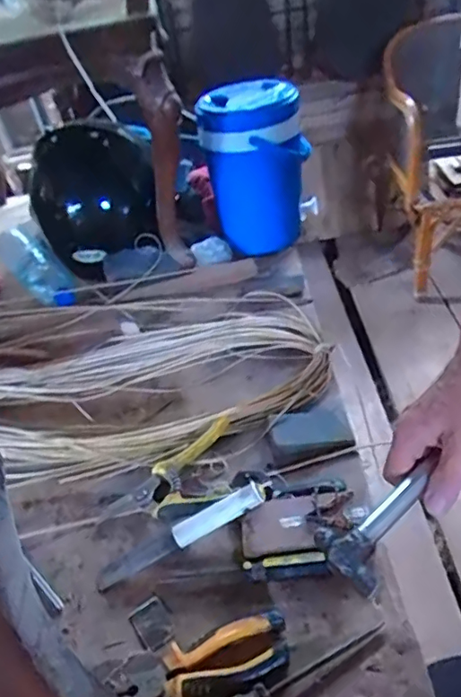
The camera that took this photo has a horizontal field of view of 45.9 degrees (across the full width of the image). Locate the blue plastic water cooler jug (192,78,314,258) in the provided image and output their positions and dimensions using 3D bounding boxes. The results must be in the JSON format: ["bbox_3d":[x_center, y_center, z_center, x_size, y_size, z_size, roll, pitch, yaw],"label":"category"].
[{"bbox_3d":[0.044,-0.301,0.940,0.157,0.263,0.155,-4,38,3],"label":"blue plastic water cooler jug"}]

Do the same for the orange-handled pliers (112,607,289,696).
[{"bbox_3d":[-0.026,0.267,0.465,0.149,0.014,0.052,-16,39,-4],"label":"orange-handled pliers"}]

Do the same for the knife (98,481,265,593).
[{"bbox_3d":[-0.051,0.188,0.551,0.184,0.019,0.028,-30,40,3],"label":"knife"}]

